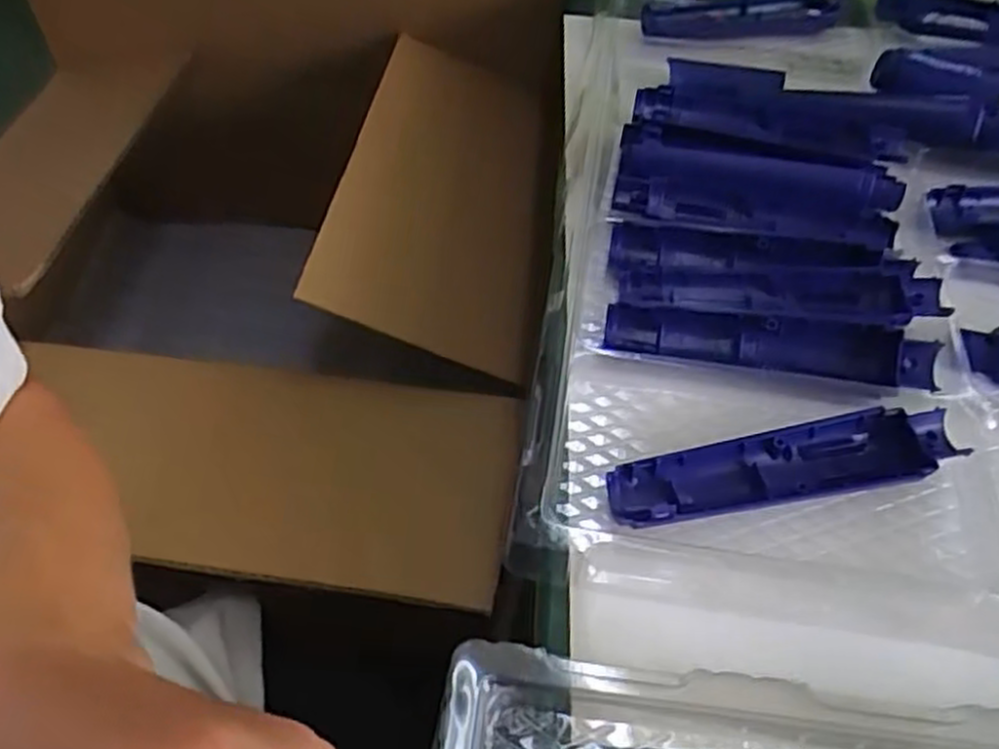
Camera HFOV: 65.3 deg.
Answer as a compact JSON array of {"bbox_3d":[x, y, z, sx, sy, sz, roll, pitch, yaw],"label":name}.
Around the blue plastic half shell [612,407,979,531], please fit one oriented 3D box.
[{"bbox_3d":[0.134,0.046,0.371,0.166,0.017,0.036,-9,53,-8],"label":"blue plastic half shell"}]

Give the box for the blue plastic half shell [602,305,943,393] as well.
[{"bbox_3d":[0.141,-0.014,0.412,0.168,0.020,0.030,11,53,8],"label":"blue plastic half shell"}]

